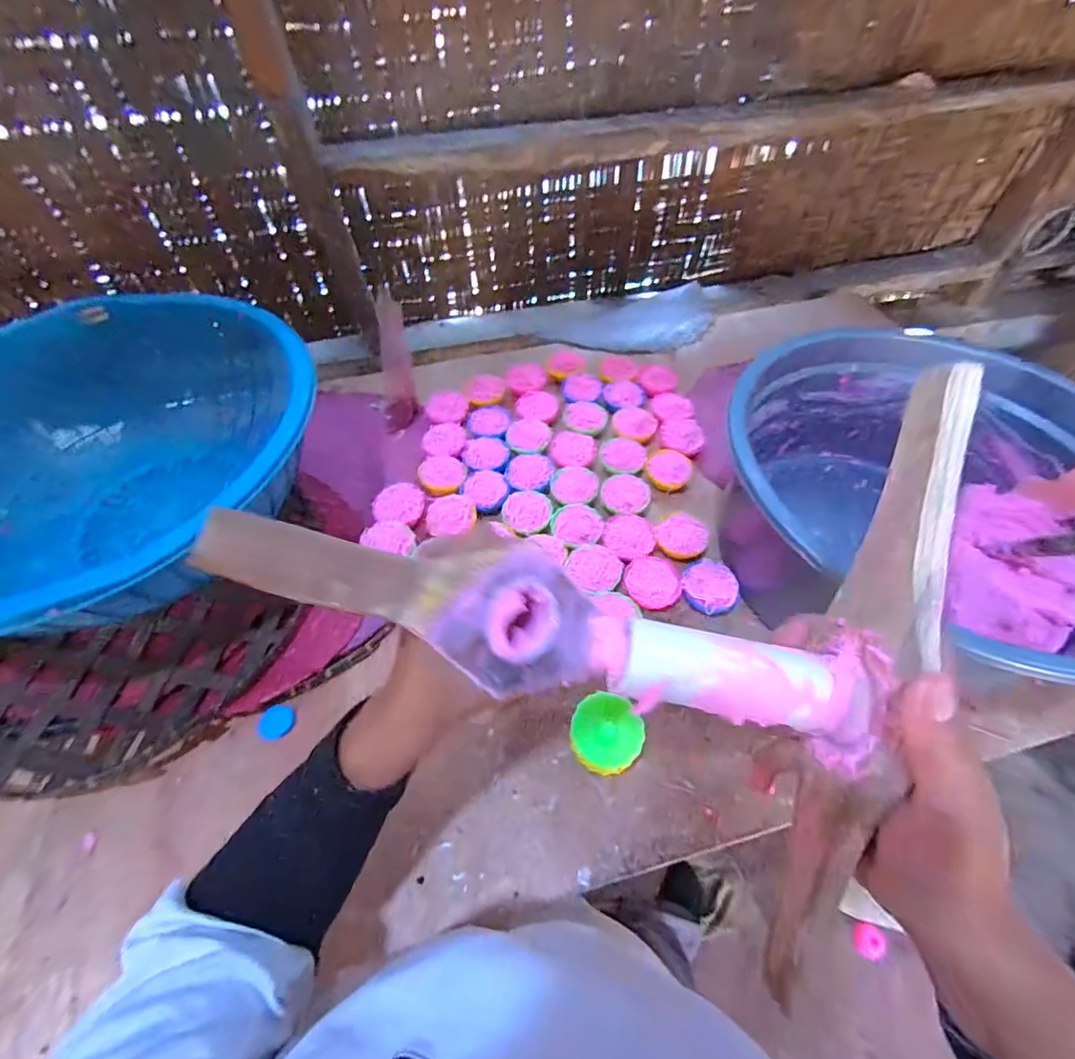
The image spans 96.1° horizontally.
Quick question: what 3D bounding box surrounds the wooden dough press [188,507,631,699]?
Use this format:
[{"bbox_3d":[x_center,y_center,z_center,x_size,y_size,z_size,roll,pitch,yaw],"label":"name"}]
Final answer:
[{"bbox_3d":[-0.041,0.030,0.234,0.199,0.035,0.062,29,76,-25],"label":"wooden dough press"}]

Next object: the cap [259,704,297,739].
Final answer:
[{"bbox_3d":[-0.254,0.188,0.472,0.006,0.030,0.031,-5,45,55],"label":"cap"}]

